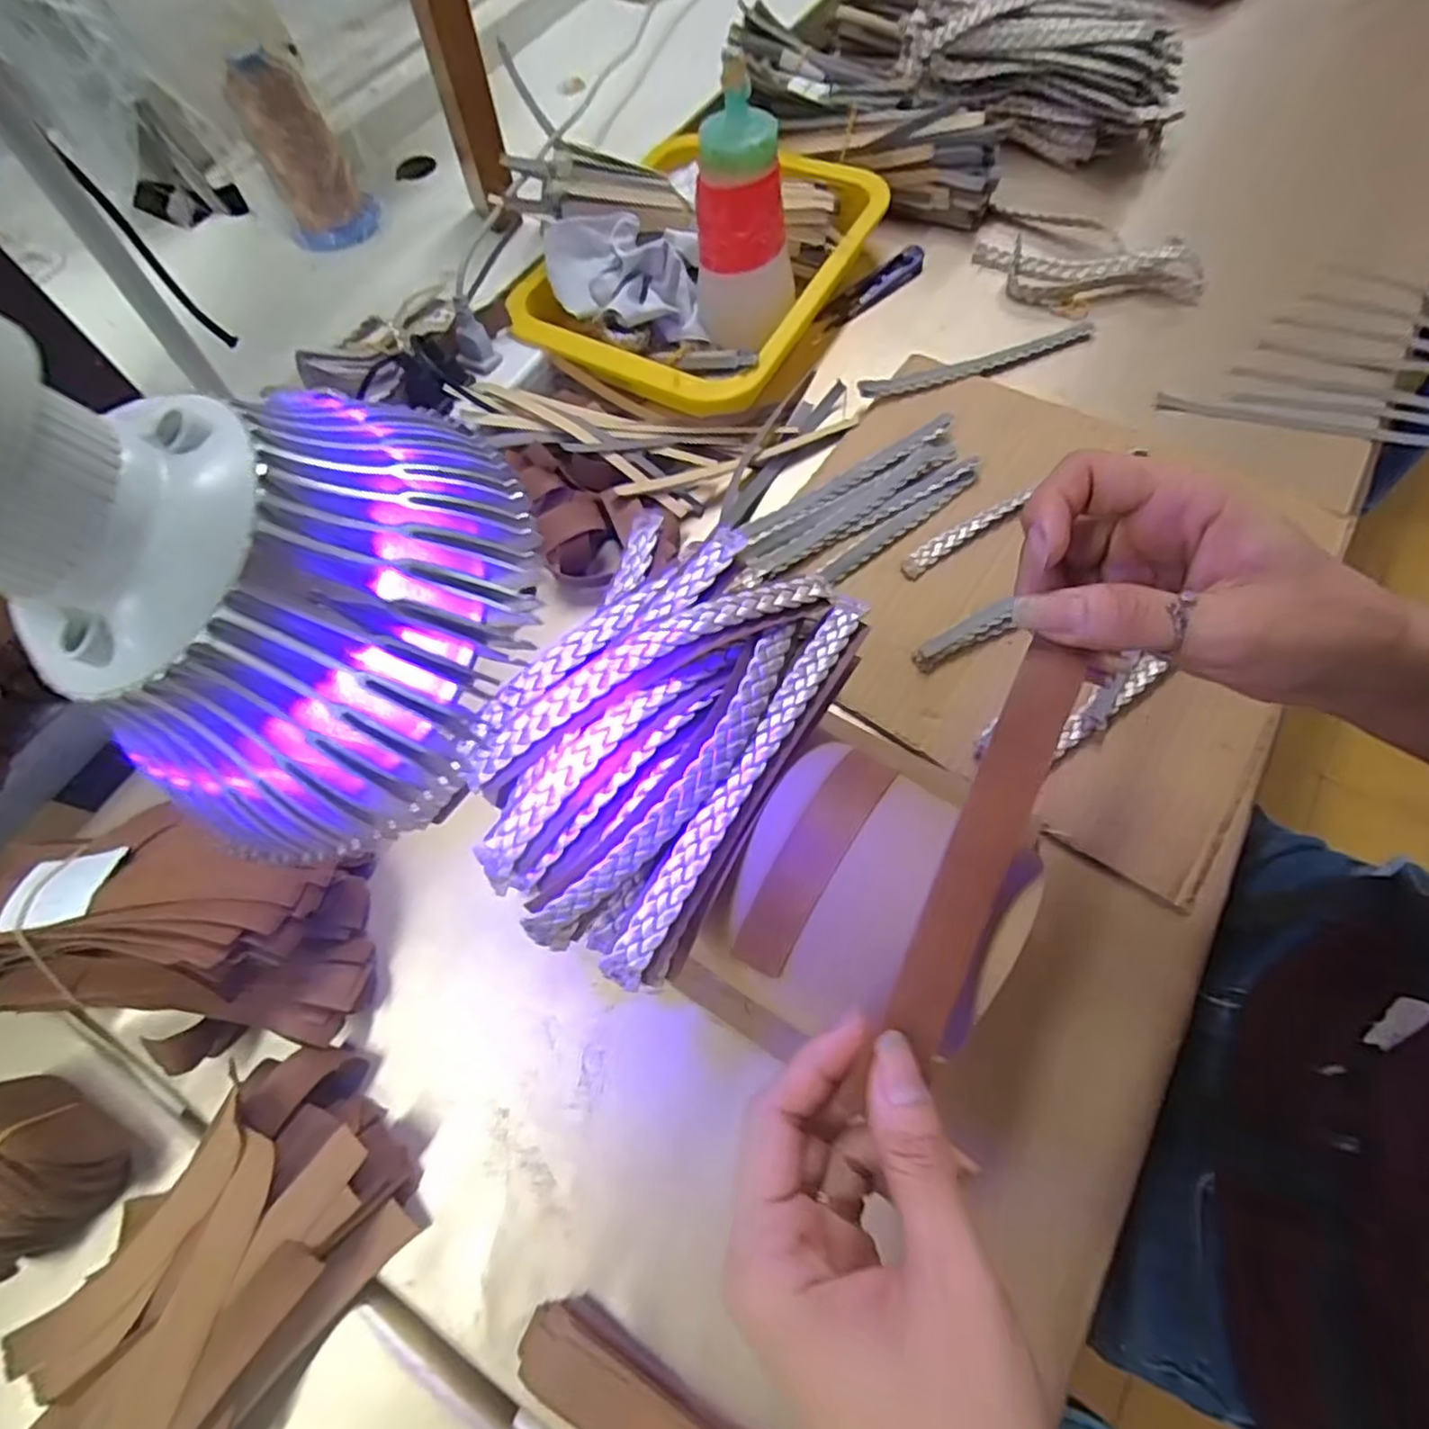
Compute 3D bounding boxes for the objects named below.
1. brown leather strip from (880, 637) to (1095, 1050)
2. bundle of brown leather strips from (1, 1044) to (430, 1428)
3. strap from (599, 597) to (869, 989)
[{"bbox_3d":[0.086,0.038,0.226,0.019,0.004,0.130,23,80,11],"label":"brown leather strip"},{"bbox_3d":[-0.196,0.226,0.287,0.152,0.040,0.105,-42,69,-15],"label":"bundle of brown leather strips"},{"bbox_3d":[0.013,0.021,0.263,0.019,0.019,0.168,28,69,15],"label":"strap"}]

